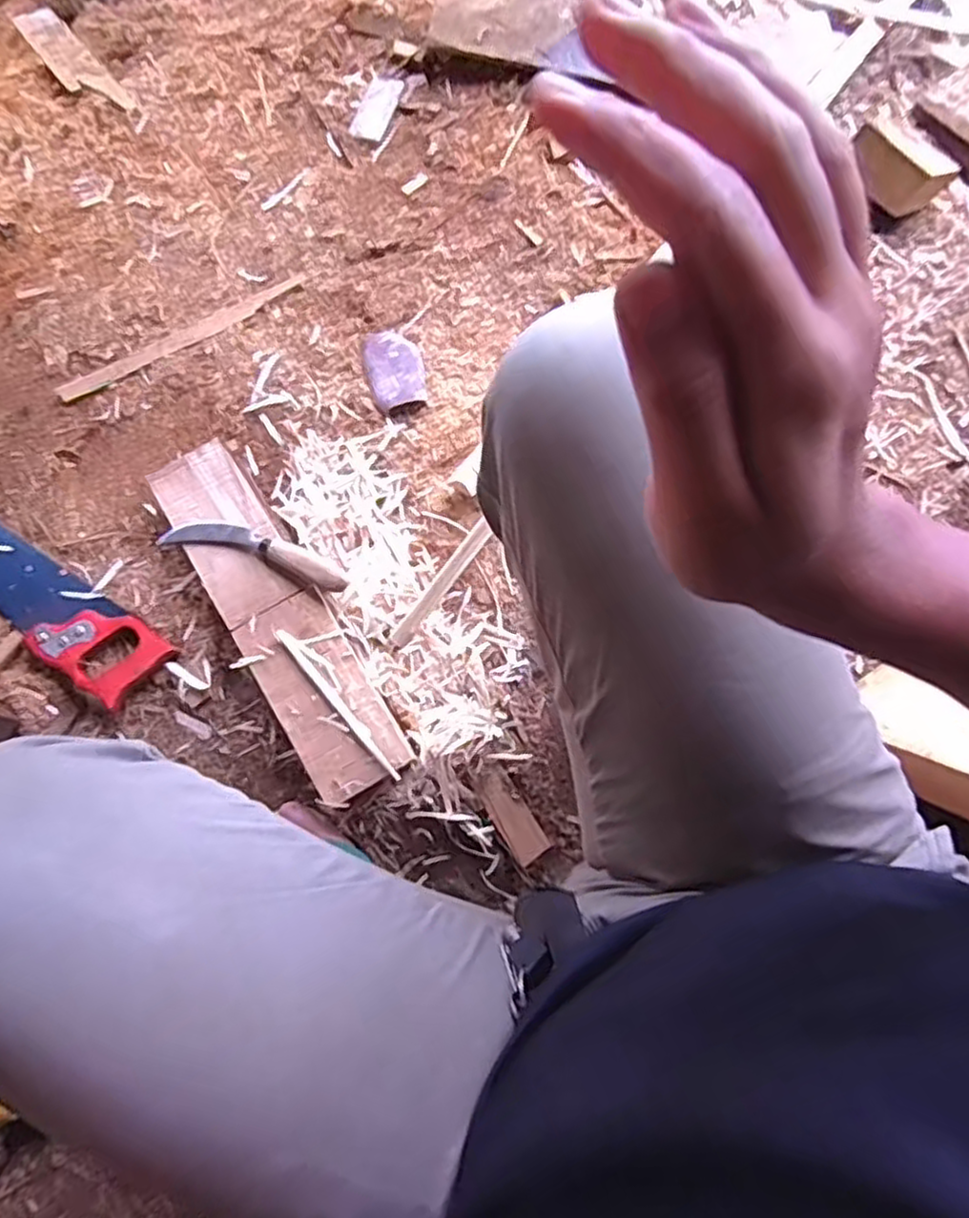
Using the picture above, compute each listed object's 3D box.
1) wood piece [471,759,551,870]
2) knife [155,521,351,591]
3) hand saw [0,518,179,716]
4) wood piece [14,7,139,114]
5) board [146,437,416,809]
[{"bbox_3d":[0.025,0.205,0.741,0.038,0.018,0.111,-31,80,-7],"label":"wood piece"},{"bbox_3d":[-0.238,-0.062,0.751,0.201,0.018,0.040,15,80,7],"label":"knife"},{"bbox_3d":[-0.533,-0.052,0.797,0.436,0.033,0.089,37,83,10],"label":"hand saw"},{"bbox_3d":[-0.549,-0.730,0.956,0.057,0.005,0.232,-39,79,-5],"label":"wood piece"},{"bbox_3d":[-0.213,0.006,0.747,0.099,0.024,0.395,-31,78,-3],"label":"board"}]

